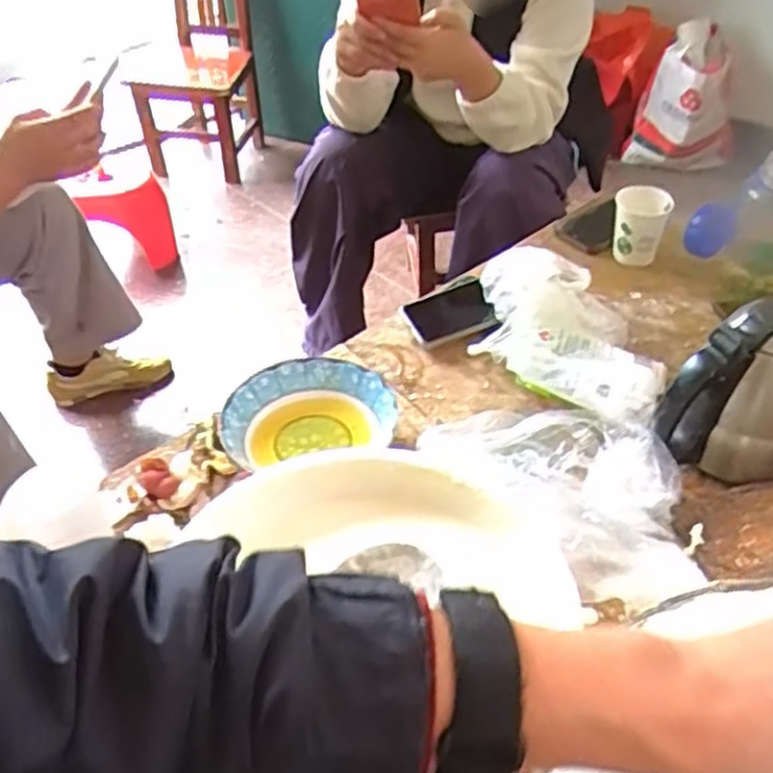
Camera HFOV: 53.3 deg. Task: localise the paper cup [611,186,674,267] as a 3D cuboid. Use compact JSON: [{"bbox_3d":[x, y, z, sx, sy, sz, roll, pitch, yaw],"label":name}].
[{"bbox_3d":[0.333,-0.211,1.013,0.067,0.086,0.064,-1,41,1],"label":"paper cup"}]

